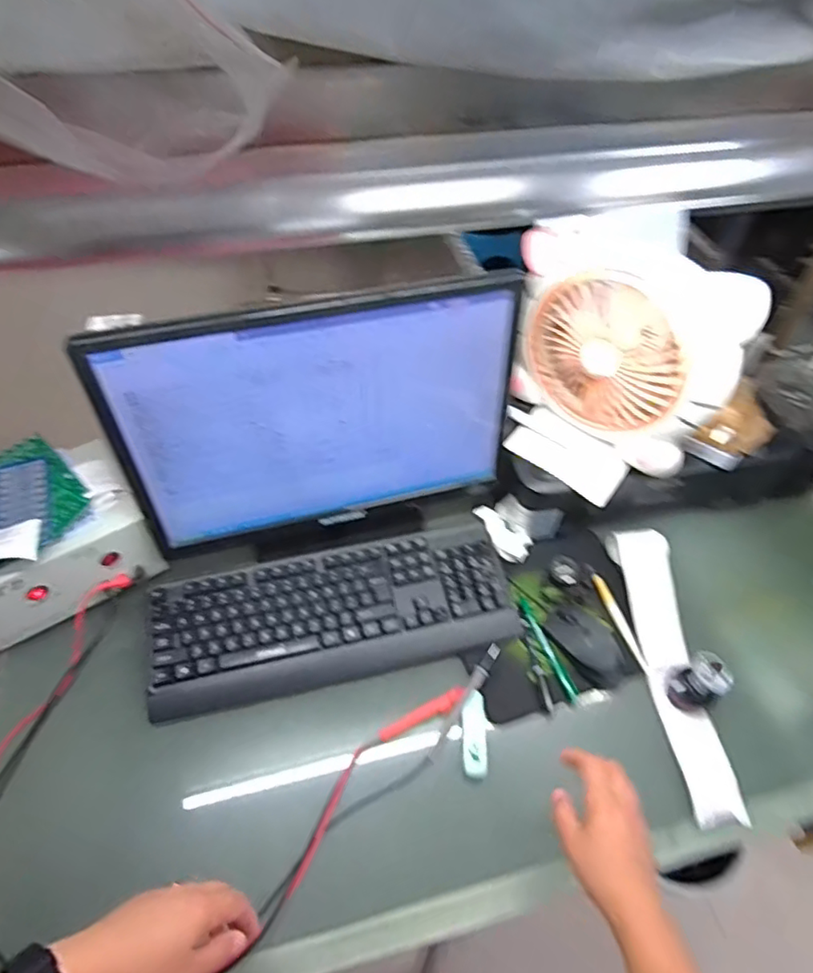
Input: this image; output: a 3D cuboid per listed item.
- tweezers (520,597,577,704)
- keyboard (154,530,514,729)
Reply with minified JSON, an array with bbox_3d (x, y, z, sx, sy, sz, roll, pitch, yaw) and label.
[{"bbox_3d":[0.171,0.196,0.713,0.015,0.008,0.136,-14,53,-13],"label":"tweezers"},{"bbox_3d":[-0.087,0.155,0.714,0.426,0.032,0.145,-10,52,-10],"label":"keyboard"}]

